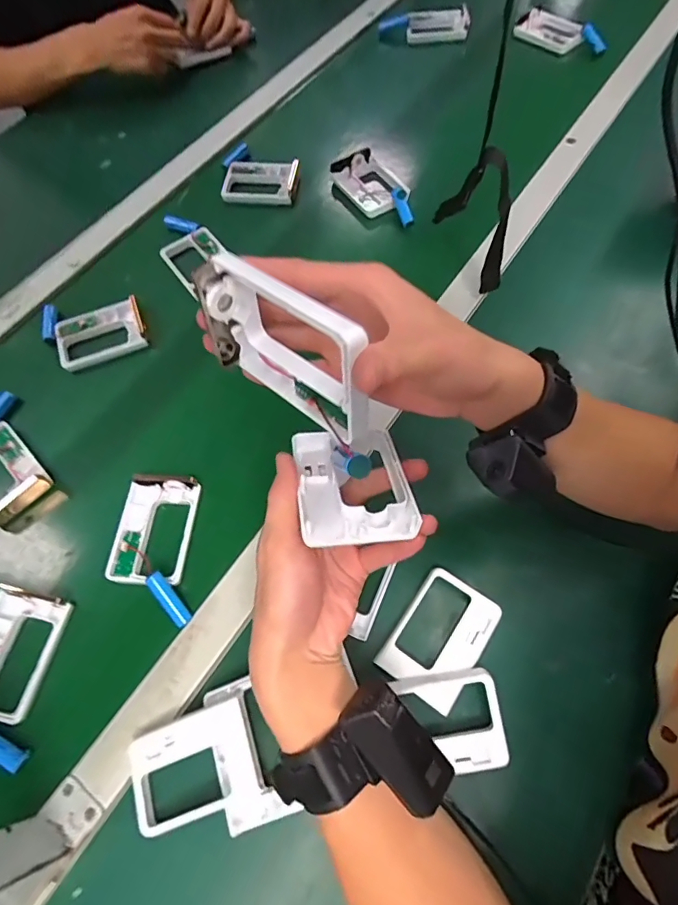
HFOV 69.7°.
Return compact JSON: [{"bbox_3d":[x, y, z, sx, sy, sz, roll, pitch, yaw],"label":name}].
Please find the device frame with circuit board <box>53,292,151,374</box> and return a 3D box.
[{"bbox_3d":[-0.271,-0.135,0.552,0.099,0.026,0.066,-22,63,-7],"label":"device frame with circuit board"}]

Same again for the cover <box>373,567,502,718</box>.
[{"bbox_3d":[0.080,0.144,0.383,0.066,0.015,0.092,30,67,20],"label":"cover"}]

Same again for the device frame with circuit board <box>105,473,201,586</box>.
[{"bbox_3d":[-0.170,0.068,0.444,0.069,0.018,0.097,3,63,4],"label":"device frame with circuit board"}]

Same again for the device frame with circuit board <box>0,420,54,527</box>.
[{"bbox_3d":[-0.337,0.022,0.483,0.099,0.025,0.071,40,72,21],"label":"device frame with circuit board"}]

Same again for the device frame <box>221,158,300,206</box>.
[{"bbox_3d":[-0.105,-0.367,0.656,0.104,0.014,0.069,6,70,8],"label":"device frame"}]

